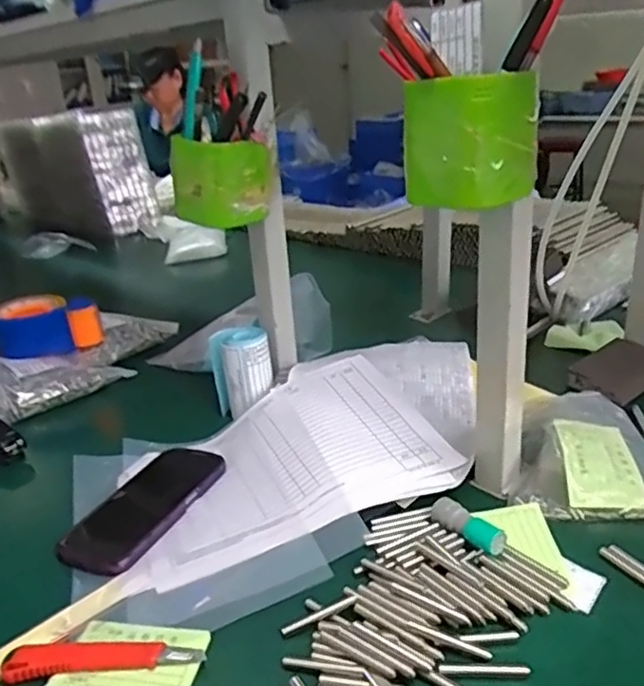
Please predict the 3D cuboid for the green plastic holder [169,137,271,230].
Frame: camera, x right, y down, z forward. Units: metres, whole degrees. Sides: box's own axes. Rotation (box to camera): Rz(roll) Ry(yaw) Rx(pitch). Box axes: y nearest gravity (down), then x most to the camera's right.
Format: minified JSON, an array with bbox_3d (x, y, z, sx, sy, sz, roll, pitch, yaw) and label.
[{"bbox_3d":[-0.097,-0.156,0.634,0.099,0.080,0.046,-6,24,-4],"label":"green plastic holder"}]

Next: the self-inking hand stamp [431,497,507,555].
[{"bbox_3d":[0.119,0.150,0.529,0.066,0.019,0.022,18,32,41],"label":"self-inking hand stamp"}]

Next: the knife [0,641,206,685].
[{"bbox_3d":[-0.152,0.217,0.453,0.133,0.012,0.026,-5,24,-2],"label":"knife"}]

